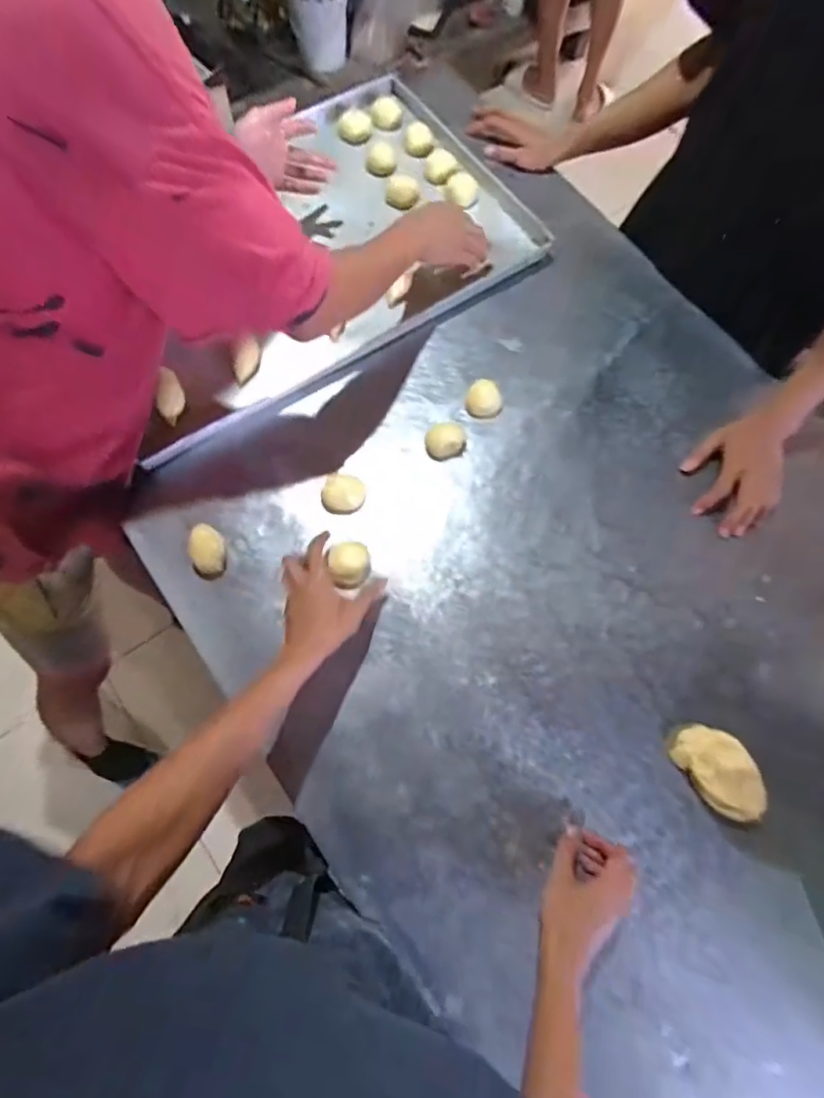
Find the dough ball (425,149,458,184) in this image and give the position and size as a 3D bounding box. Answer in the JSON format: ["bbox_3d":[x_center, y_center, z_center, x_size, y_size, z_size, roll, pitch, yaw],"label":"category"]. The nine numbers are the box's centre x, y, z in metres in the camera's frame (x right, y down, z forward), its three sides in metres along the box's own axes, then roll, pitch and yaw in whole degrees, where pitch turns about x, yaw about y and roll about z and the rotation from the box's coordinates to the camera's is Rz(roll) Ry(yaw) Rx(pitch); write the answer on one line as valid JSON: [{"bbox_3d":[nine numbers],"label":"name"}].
[{"bbox_3d":[0.049,-0.627,0.891,0.049,0.027,0.053,0,73,0],"label":"dough ball"}]

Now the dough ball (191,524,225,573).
[{"bbox_3d":[-0.258,0.000,0.684,0.037,0.025,0.060,-1,73,-1],"label":"dough ball"}]

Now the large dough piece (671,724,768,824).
[{"bbox_3d":[0.355,0.256,0.617,0.069,0.042,0.107,-29,75,-9],"label":"large dough piece"}]

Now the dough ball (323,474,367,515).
[{"bbox_3d":[-0.089,-0.071,0.709,0.058,0.045,0.050,12,73,4],"label":"dough ball"}]

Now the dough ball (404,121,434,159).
[{"bbox_3d":[0.013,-0.678,0.895,0.047,0.033,0.038,-1,73,0],"label":"dough ball"}]

